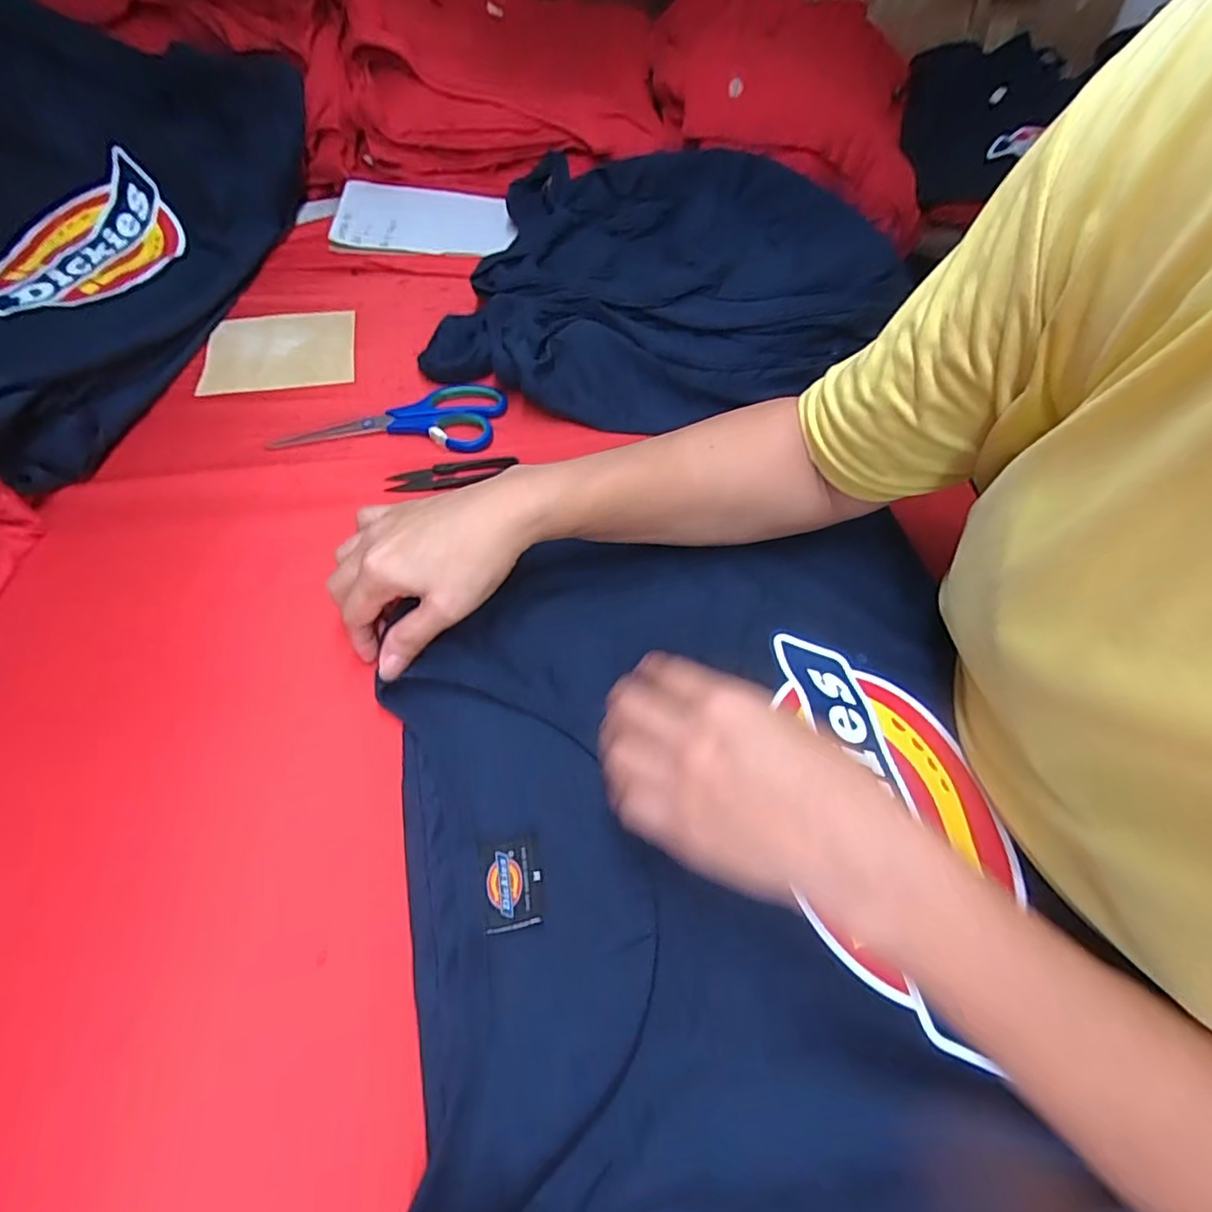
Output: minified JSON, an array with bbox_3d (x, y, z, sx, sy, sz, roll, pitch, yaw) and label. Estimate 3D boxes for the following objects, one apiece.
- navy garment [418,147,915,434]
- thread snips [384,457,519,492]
[{"bbox_3d":[0.073,-0.323,0.560,0.383,0.048,0.400,10,59,9],"label":"navy garment"},{"bbox_3d":[-0.119,-0.102,0.452,0.098,0.004,0.027,-9,58,-3],"label":"thread snips"}]

